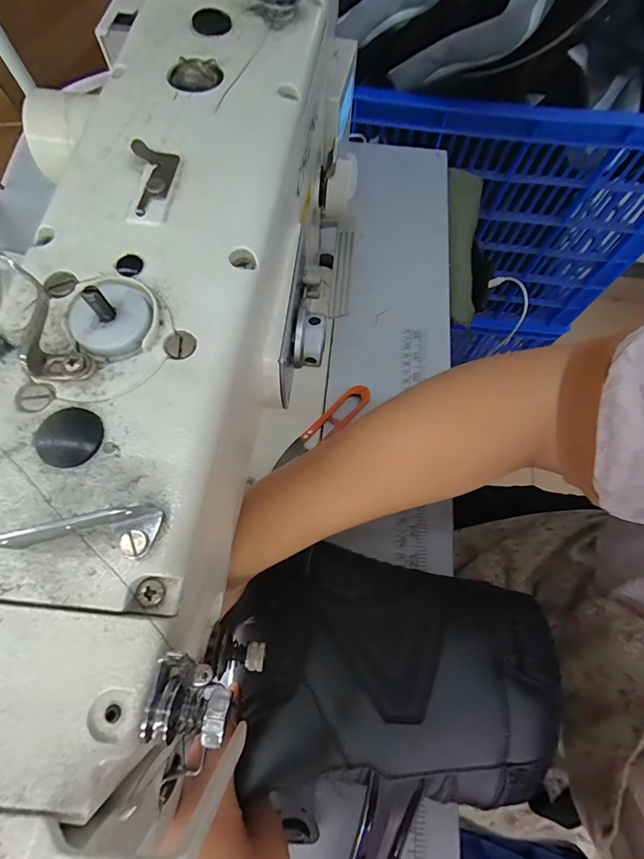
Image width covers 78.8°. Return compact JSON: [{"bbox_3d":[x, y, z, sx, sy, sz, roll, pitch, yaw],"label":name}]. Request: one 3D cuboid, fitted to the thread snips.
[{"bbox_3d":[0.002,-0.001,0.374,0.024,0.012,0.114,41,73,12],"label":"thread snips"}]

